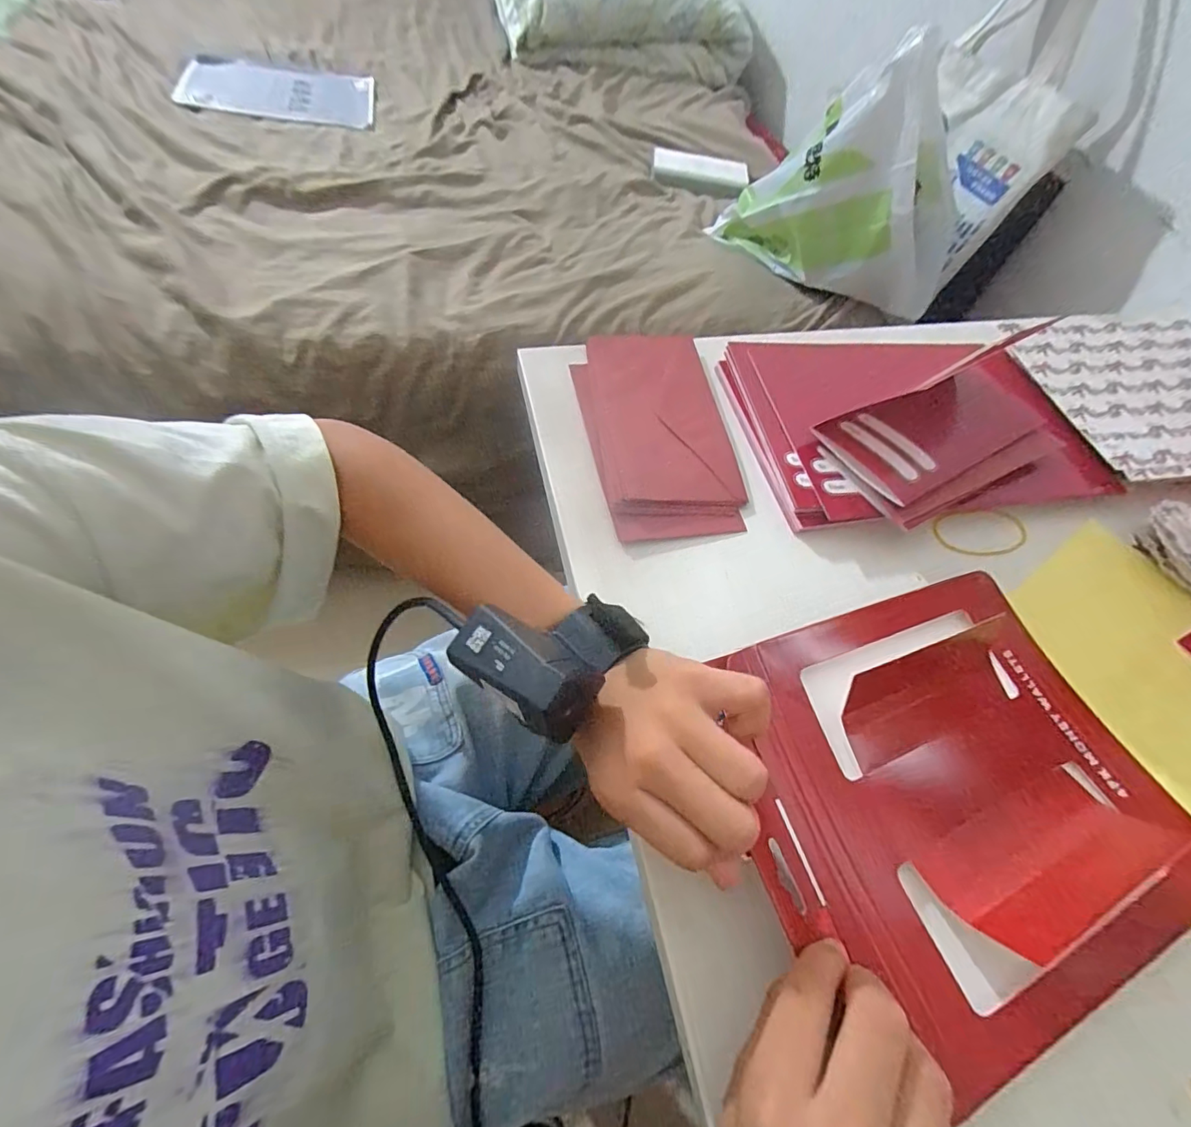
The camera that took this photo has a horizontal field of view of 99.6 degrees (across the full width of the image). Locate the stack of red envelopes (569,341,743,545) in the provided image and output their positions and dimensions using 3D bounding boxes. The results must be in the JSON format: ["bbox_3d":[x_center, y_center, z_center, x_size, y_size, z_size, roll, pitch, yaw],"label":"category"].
[{"bbox_3d":[0.047,-0.107,0.387,0.111,0.018,0.202,-3,60,-11],"label":"stack of red envelopes"}]

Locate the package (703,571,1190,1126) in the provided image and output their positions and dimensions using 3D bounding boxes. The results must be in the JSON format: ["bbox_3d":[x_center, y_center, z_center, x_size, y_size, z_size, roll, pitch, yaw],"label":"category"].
[{"bbox_3d":[0.188,0.111,0.259,0.243,0.012,0.194,-13,64,-21],"label":"package"}]

